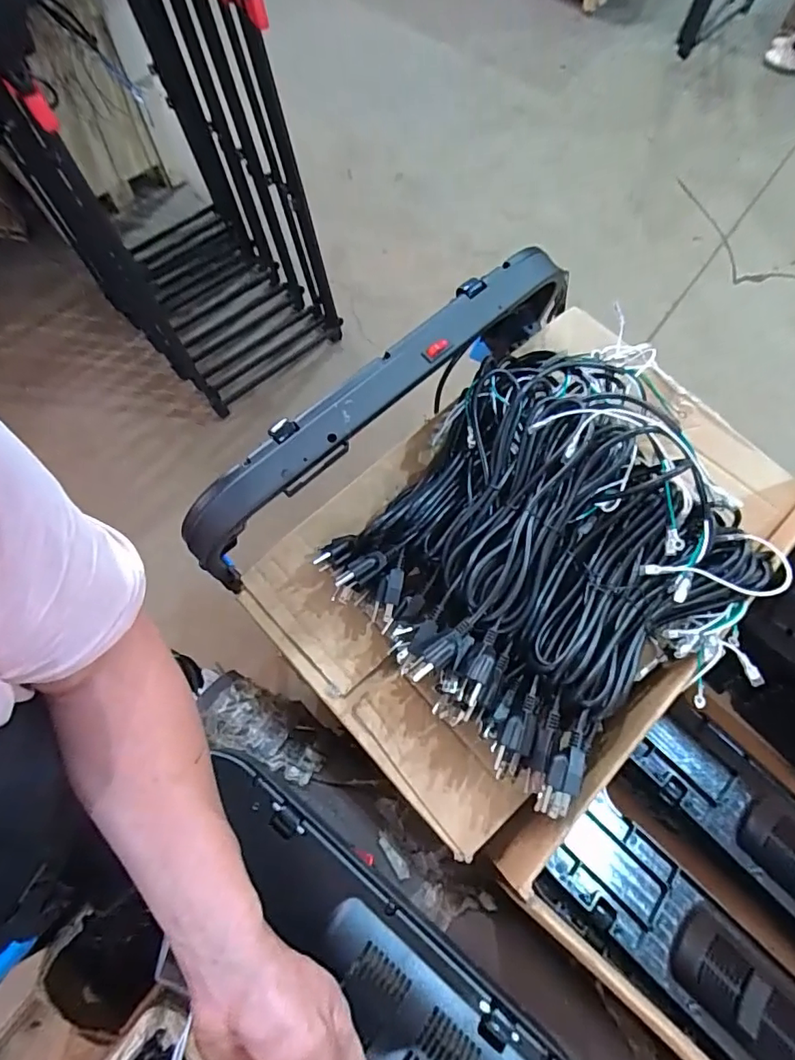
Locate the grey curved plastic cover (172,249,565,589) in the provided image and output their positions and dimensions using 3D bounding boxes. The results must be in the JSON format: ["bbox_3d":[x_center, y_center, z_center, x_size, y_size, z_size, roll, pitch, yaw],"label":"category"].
[{"bbox_3d":[-0.011,-0.117,0.560,0.464,0.160,0.075,-43,75,-14],"label":"grey curved plastic cover"}]

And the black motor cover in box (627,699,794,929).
[{"bbox_3d":[0.475,0.387,0.627,0.422,0.034,0.150,36,74,13],"label":"black motor cover in box"}]

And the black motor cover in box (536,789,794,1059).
[{"bbox_3d":[0.366,0.502,0.582,0.391,0.060,0.151,38,56,11],"label":"black motor cover in box"}]

